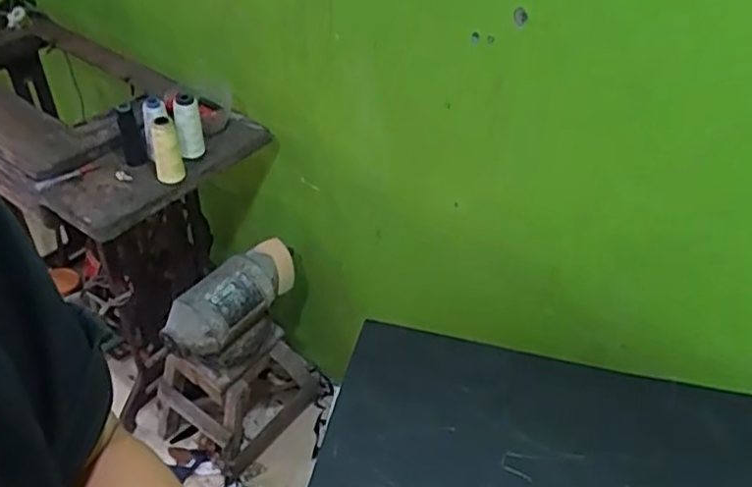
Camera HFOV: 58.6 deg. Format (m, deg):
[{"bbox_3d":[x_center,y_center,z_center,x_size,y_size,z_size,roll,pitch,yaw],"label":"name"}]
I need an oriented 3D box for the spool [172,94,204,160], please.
[{"bbox_3d":[-0.322,-0.197,1.154,0.038,0.113,0.034,-5,43,-9],"label":"spool"}]

